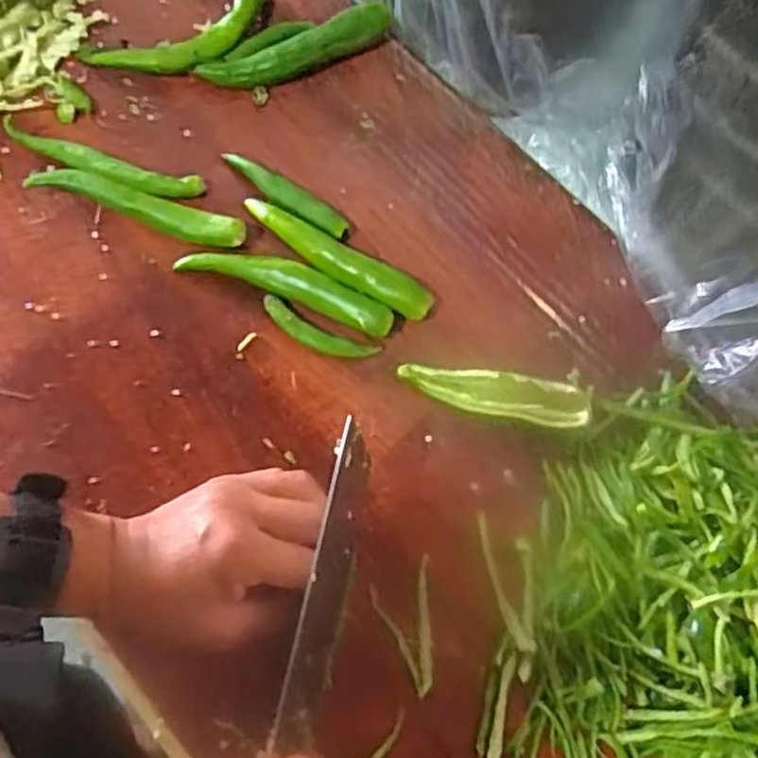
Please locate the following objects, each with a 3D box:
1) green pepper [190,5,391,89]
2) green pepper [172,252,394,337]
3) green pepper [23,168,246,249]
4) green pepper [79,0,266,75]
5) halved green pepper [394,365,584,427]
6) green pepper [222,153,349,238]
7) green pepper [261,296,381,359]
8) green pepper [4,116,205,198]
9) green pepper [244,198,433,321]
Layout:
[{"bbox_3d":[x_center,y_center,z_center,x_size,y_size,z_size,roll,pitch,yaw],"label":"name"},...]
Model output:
[{"bbox_3d":[-0.055,-0.225,0.501,0.133,0.027,0.026,-21,73,-9],"label":"green pepper"},{"bbox_3d":[-0.057,-0.059,0.456,0.139,0.017,0.026,21,72,5],"label":"green pepper"},{"bbox_3d":[-0.152,-0.109,0.465,0.140,0.018,0.020,19,72,4],"label":"green pepper"},{"bbox_3d":[-0.134,-0.233,0.506,0.131,0.024,0.044,-24,74,-10],"label":"green pepper"},{"bbox_3d":[0.068,0.008,0.437,0.109,0.017,0.025,11,71,2],"label":"halved green pepper"},{"bbox_3d":[-0.063,-0.119,0.476,0.098,0.017,0.017,35,73,9],"label":"green pepper"},{"bbox_3d":[-0.038,-0.028,0.447,0.075,0.008,0.017,26,72,6],"label":"green pepper"},{"bbox_3d":[-0.182,-0.139,0.477,0.136,0.013,0.021,19,72,4],"label":"green pepper"},{"bbox_3d":[-0.028,-0.074,0.467,0.133,0.024,0.027,28,72,7],"label":"green pepper"}]

